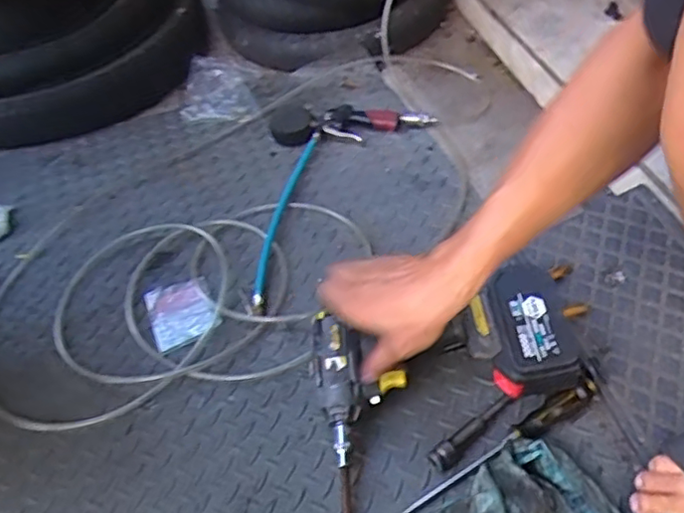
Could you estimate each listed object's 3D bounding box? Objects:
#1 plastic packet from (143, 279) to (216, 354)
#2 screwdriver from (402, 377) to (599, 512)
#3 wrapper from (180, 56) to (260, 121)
[{"bbox_3d":[-0.210,0.070,0.775,0.078,0.013,0.103,-25,50,-16],"label":"plastic packet"},{"bbox_3d":[0.158,0.185,0.601,0.241,0.025,0.023,-24,49,-14],"label":"screwdriver"},{"bbox_3d":[-0.233,-0.303,1.094,0.131,0.046,0.165,-15,48,-7],"label":"wrapper"}]

